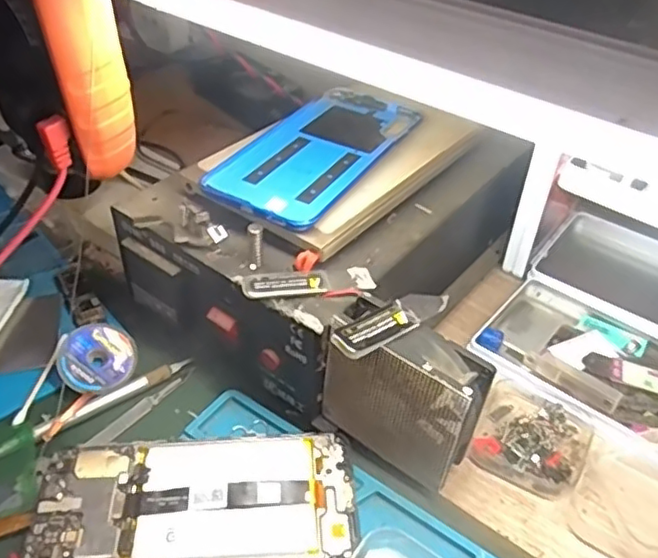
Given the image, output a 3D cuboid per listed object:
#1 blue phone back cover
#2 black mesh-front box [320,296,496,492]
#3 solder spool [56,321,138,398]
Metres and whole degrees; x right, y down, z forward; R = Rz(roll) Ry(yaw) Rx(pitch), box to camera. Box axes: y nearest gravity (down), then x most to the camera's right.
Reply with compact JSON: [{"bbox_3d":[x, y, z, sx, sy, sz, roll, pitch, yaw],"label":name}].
[{"bbox_3d":[-0.005,-0.083,0.408,0.078,0.008,0.164,24,45,20],"label":"blue phone back cover"},{"bbox_3d":[0.039,0.063,0.335,0.083,0.084,0.032,27,47,25],"label":"black mesh-front box"},{"bbox_3d":[-0.145,0.050,0.394,0.045,0.012,0.045,8,61,-15],"label":"solder spool"}]

